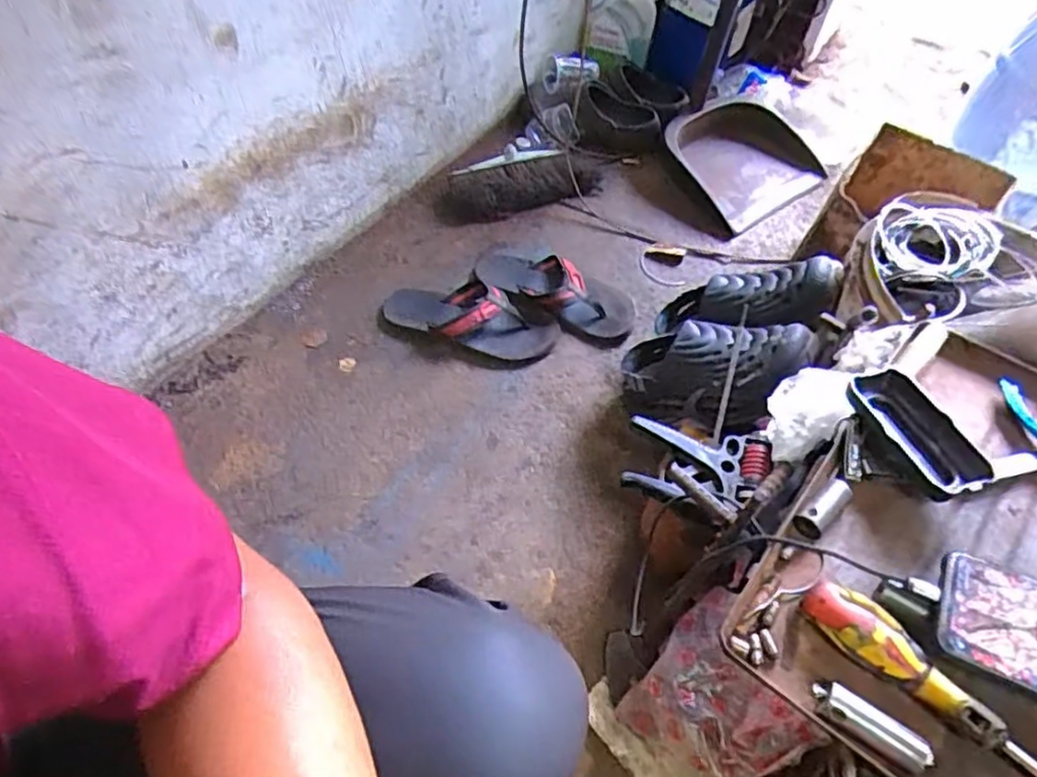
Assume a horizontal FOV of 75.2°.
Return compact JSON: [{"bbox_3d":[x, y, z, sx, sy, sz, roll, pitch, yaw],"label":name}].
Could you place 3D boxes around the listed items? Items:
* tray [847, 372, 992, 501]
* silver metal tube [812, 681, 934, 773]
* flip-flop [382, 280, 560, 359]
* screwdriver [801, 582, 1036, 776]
[{"bbox_3d":[0.292,0.034,0.500,0.055,0.041,0.111,-17,58,-15],"label":"tray"},{"bbox_3d":[0.203,0.197,0.392,0.064,0.023,0.017,33,60,18],"label":"silver metal tube"},{"bbox_3d":[-0.075,-0.107,1.000,0.262,0.052,0.101,22,58,13],"label":"flip-flop"},{"bbox_3d":[0.259,0.189,0.390,0.029,0.036,0.199,-38,66,-26],"label":"screwdriver"}]

